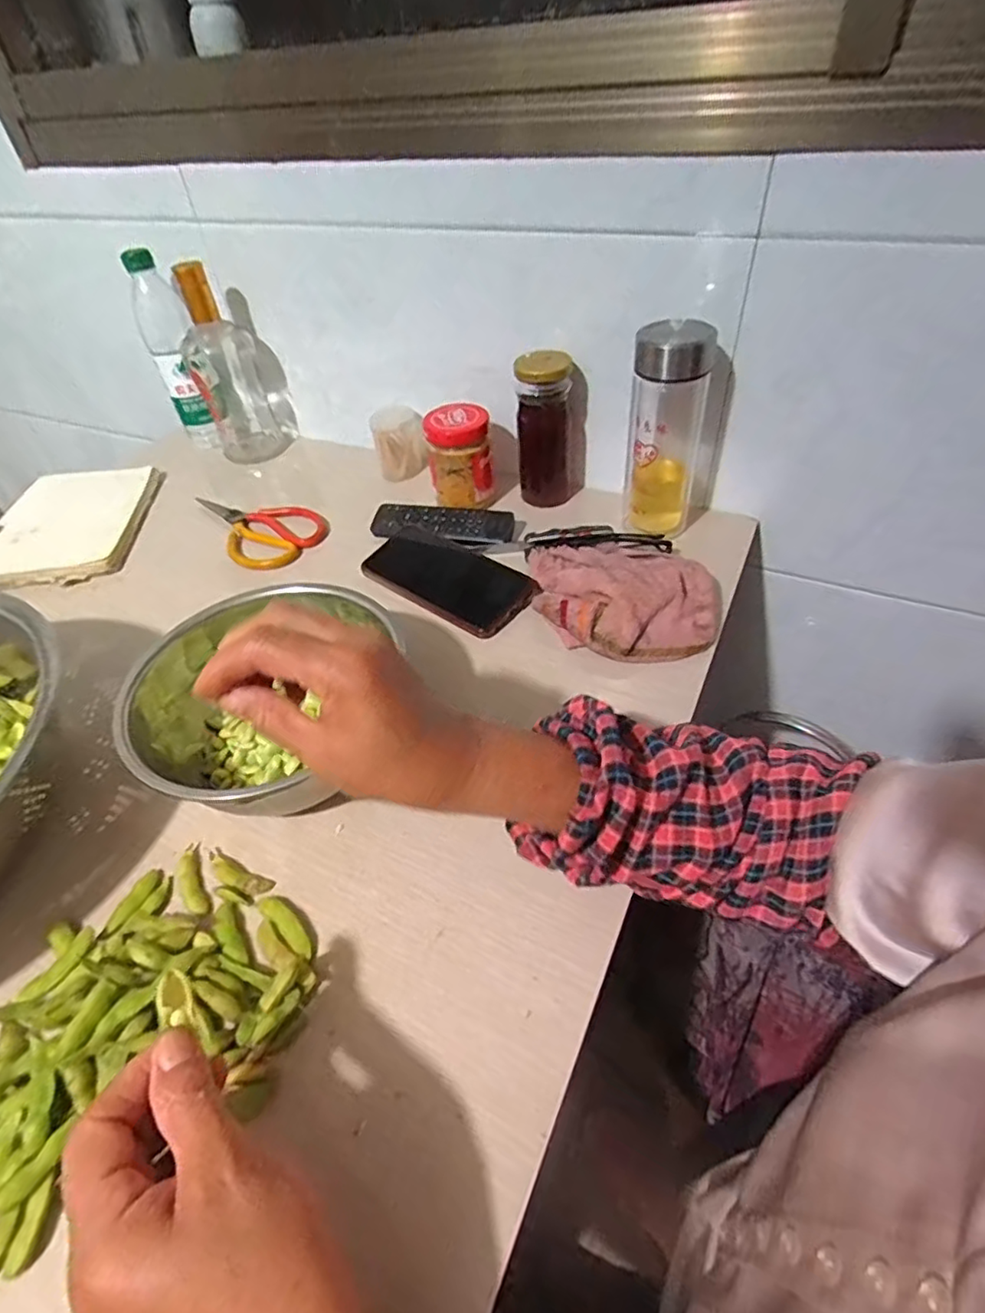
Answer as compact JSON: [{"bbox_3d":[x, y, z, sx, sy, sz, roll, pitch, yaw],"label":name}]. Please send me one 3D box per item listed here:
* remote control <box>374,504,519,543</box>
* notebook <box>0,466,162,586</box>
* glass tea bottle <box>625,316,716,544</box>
[{"bbox_3d":[-0.054,-0.140,0.641,0.152,0.019,0.038,8,49,14],"label":"remote control"},{"bbox_3d":[-0.483,-0.150,0.702,0.161,0.016,0.216,-11,47,-3],"label":"notebook"},{"bbox_3d":[0.161,-0.207,0.572,0.062,0.185,0.061,14,49,18],"label":"glass tea bottle"}]

